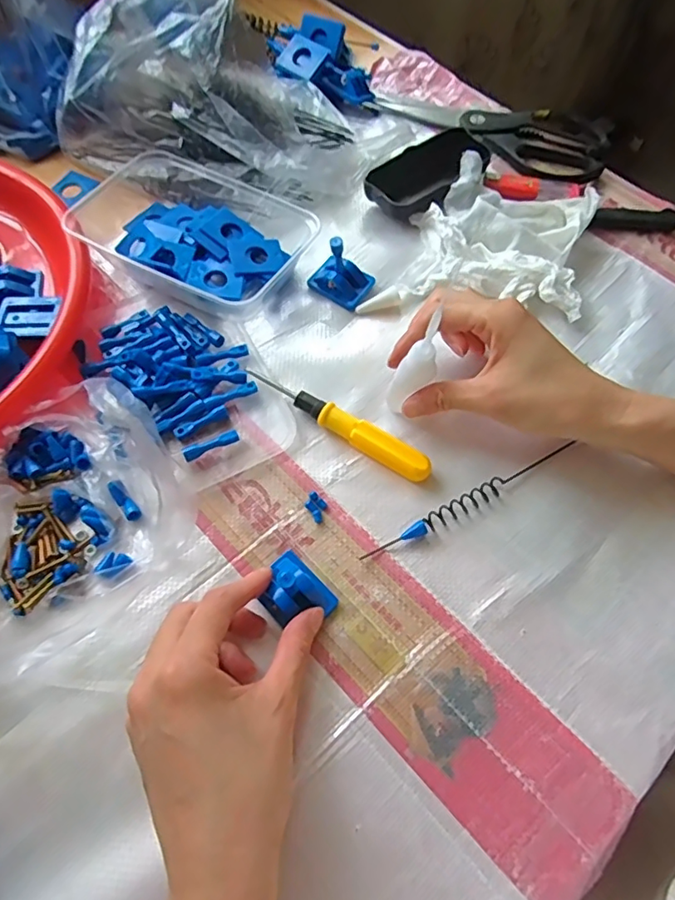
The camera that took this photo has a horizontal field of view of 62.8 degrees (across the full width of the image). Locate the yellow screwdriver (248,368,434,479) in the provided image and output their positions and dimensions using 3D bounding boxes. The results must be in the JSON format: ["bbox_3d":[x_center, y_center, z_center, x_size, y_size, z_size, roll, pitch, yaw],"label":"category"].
[{"bbox_3d":[-0.001,-0.018,0.373,0.139,0.015,0.018,29,66,13],"label":"yellow screwdriver"}]

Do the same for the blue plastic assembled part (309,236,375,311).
[{"bbox_3d":[0.003,-0.136,0.410,0.042,0.042,0.029,31,67,14],"label":"blue plastic assembled part"}]

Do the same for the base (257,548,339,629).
[{"bbox_3d":[-0.026,0.082,0.321,0.035,0.018,0.044,-40,71,-19],"label":"base"}]

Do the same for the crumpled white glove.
[{"bbox_3d":[0.120,-0.156,0.428,0.143,0.031,0.148,18,64,8],"label":"crumpled white glove"}]

